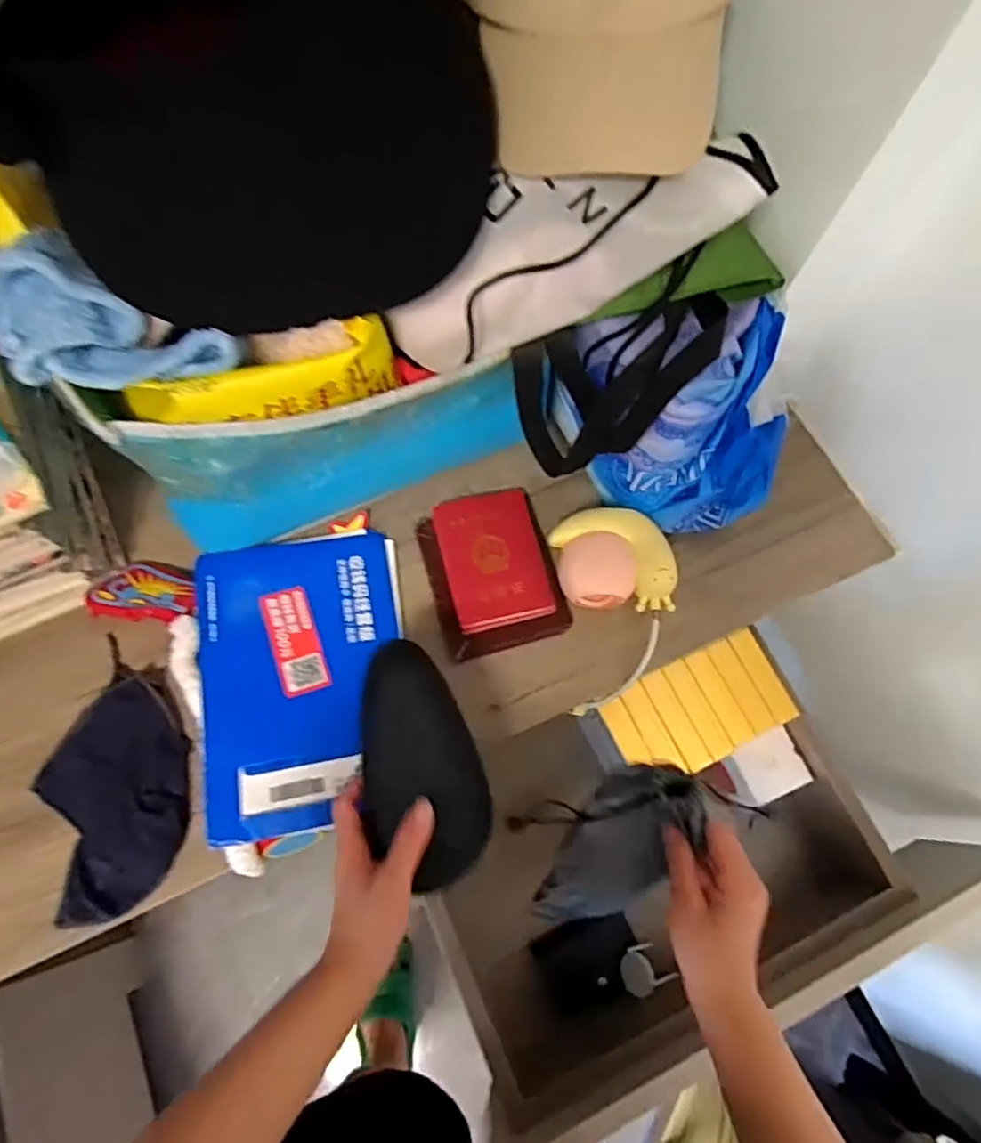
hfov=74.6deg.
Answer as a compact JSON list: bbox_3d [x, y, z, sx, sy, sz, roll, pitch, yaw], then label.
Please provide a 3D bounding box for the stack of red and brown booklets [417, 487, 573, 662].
[{"bbox_3d":[0.002,-0.004,0.628,0.121,0.027,0.155,-15,71,-7],"label":"stack of red and brown booklets"}]

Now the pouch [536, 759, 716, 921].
[{"bbox_3d":[0.087,0.209,0.487,0.079,0.033,0.166,35,112,11],"label":"pouch"}]

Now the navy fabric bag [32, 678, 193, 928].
[{"bbox_3d":[-0.316,0.190,0.545,0.116,0.029,0.178,-17,71,-7],"label":"navy fabric bag"}]

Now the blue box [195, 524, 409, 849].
[{"bbox_3d":[-0.167,0.090,0.577,0.177,0.028,0.260,-8,70,-4],"label":"blue box"}]

